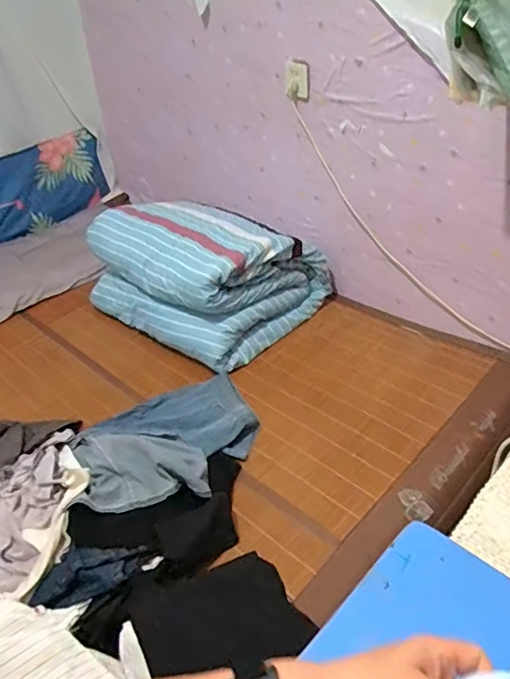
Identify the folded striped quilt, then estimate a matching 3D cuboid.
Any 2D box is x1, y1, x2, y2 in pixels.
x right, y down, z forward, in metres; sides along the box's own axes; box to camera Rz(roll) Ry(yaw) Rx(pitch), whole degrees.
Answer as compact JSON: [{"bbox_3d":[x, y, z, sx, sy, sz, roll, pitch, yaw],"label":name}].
[{"bbox_3d":[-0.175,-0.238,1.721,0.673,0.294,0.497,25,46,33],"label":"folded striped quilt"}]

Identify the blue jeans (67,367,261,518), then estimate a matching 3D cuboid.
[{"bbox_3d":[-0.202,0.215,1.239,0.411,0.149,0.387,-3,37,2],"label":"blue jeans"}]

